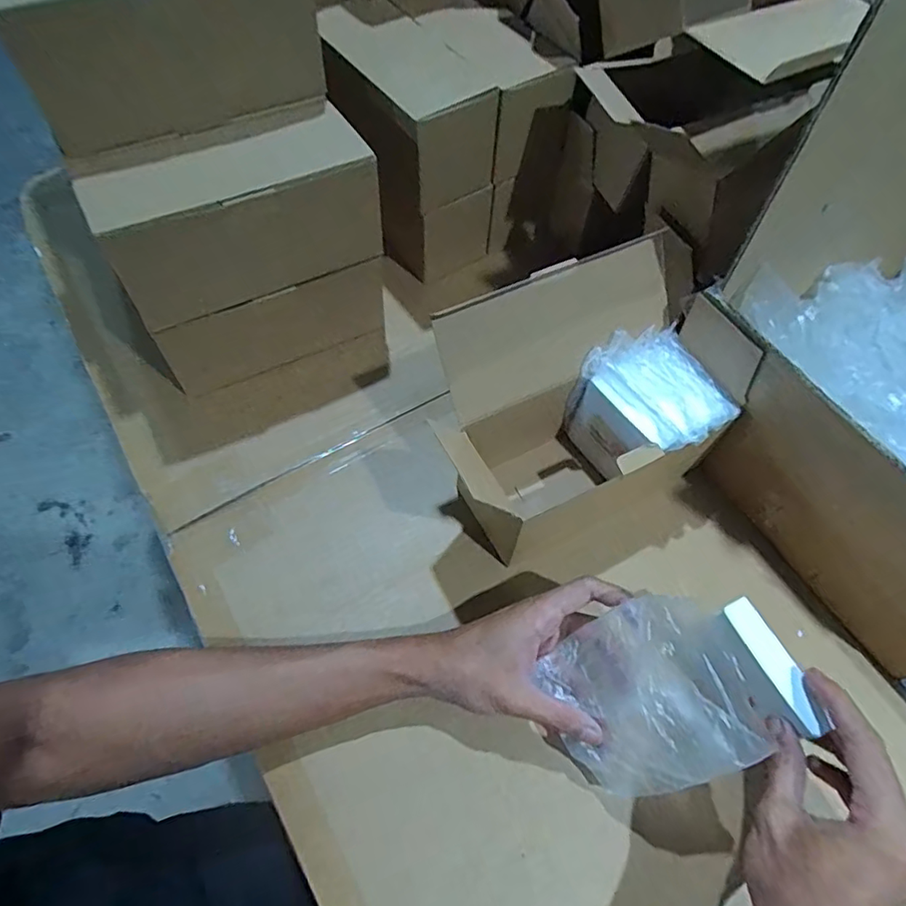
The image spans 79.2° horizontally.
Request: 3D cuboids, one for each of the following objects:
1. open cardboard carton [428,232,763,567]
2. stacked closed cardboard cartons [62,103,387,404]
[{"bbox_3d":[0.106,-0.038,0.451,0.235,0.158,0.147,-23,62,-14],"label":"open cardboard carton"},{"bbox_3d":[-0.167,-0.164,0.492,0.214,0.203,0.067,-27,62,-16],"label":"stacked closed cardboard cartons"}]

